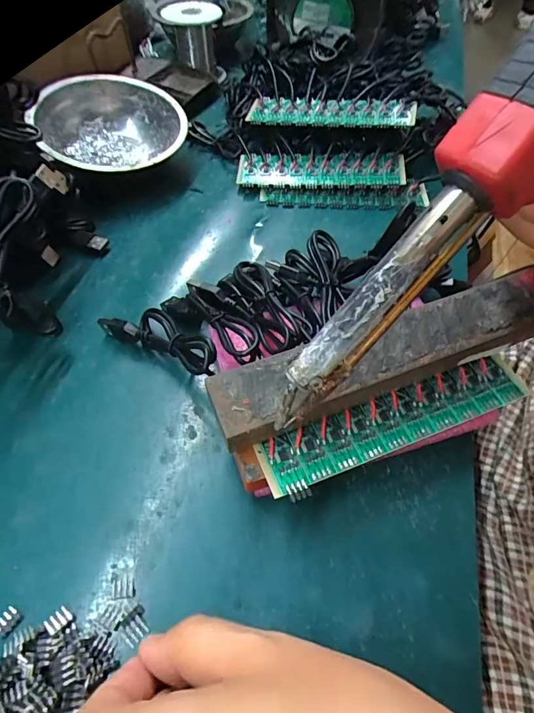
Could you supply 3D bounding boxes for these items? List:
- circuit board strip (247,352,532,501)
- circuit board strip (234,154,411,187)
[{"bbox_3d":[0.062,0.030,0.205,0.136,0.004,0.030,-20,59,-14],"label":"circuit board strip"},{"bbox_3d":[0.046,-0.161,0.362,0.144,0.006,0.037,3,69,6],"label":"circuit board strip"}]

